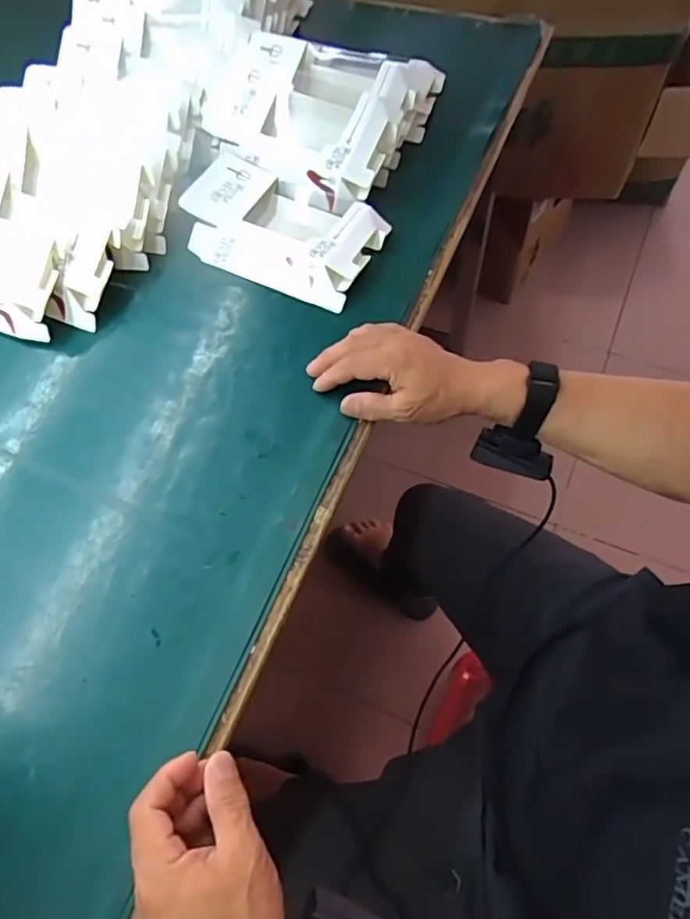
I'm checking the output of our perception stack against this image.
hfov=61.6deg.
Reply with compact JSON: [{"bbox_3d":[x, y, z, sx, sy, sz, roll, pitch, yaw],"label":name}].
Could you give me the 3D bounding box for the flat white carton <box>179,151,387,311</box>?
[{"bbox_3d":[-0.071,-0.247,0.620,0.219,0.036,0.130,26,68,15],"label":"flat white carton"}]

